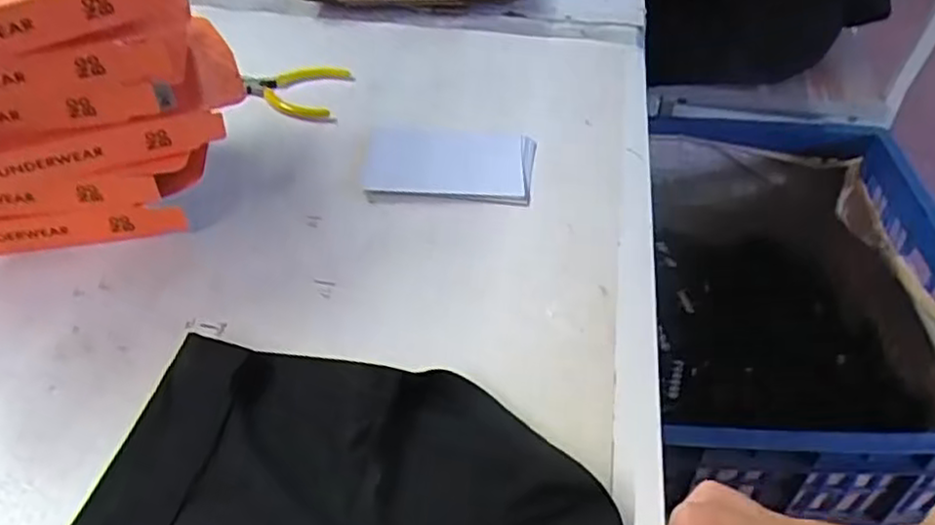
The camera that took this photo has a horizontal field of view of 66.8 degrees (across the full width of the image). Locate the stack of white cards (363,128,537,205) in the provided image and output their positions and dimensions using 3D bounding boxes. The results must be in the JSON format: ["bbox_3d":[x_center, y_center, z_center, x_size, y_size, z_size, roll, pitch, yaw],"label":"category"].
[{"bbox_3d":[-0.014,-0.072,0.511,0.121,0.012,0.077,3,42,1],"label":"stack of white cards"}]

